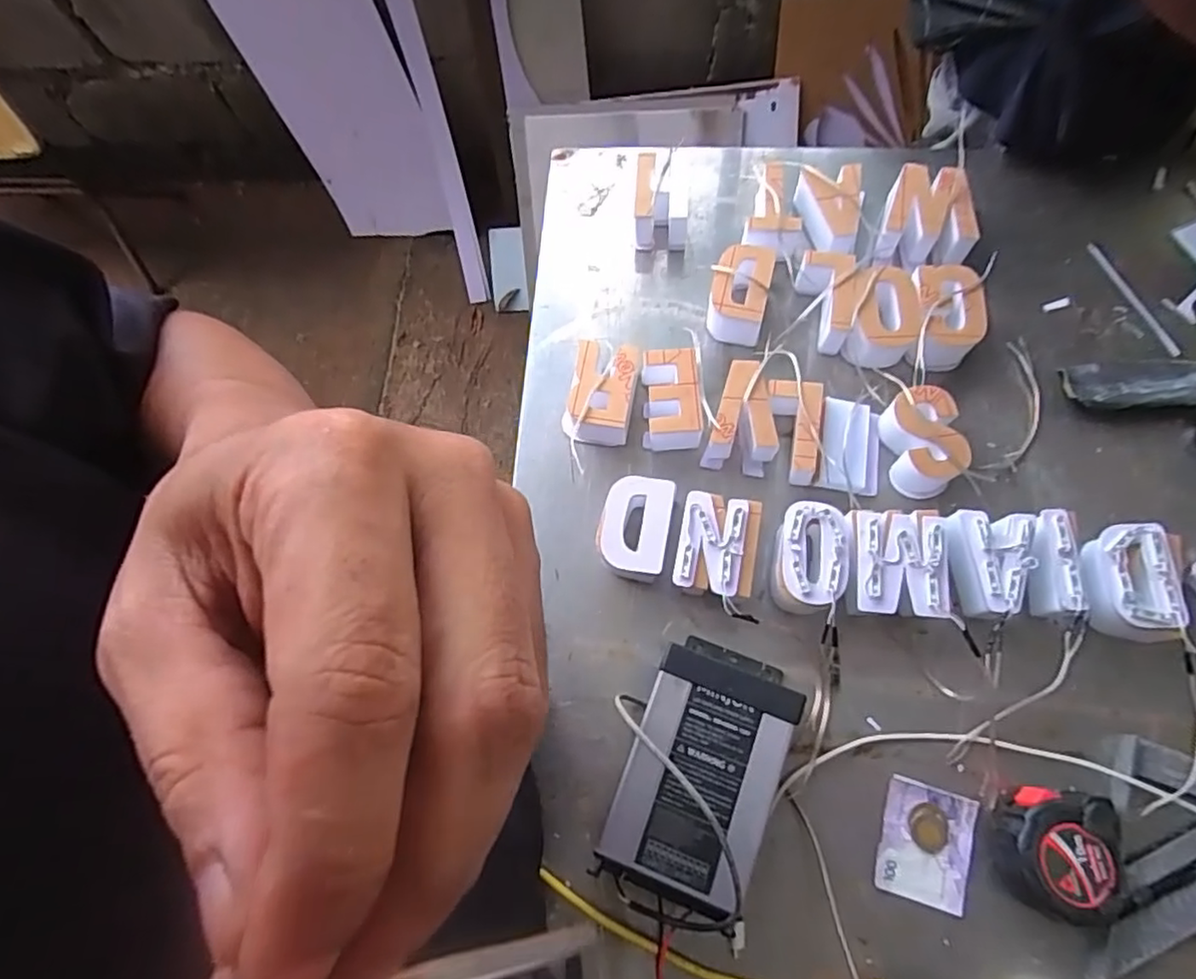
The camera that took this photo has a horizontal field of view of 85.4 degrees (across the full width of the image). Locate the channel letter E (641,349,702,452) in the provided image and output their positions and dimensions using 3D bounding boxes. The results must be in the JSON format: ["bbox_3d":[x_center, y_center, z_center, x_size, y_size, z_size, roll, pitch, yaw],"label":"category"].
[{"bbox_3d":[0.066,-0.081,0.601,0.055,0.057,0.082,-1,72,2],"label":"channel letter E"}]

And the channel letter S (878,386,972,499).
[{"bbox_3d":[0.287,-0.040,0.576,0.055,0.045,0.092,-7,72,0],"label":"channel letter S"}]

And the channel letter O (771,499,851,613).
[{"bbox_3d":[0.174,0.060,0.547,0.061,0.047,0.091,15,73,7],"label":"channel letter O"}]

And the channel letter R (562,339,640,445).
[{"bbox_3d":[0.002,-0.088,0.611,0.062,0.057,0.090,8,73,4],"label":"channel letter R"}]

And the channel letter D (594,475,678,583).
[{"bbox_3d":[0.030,0.035,0.568,0.062,0.052,0.084,10,73,5],"label":"channel letter D"}]

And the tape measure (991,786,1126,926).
[{"bbox_3d":[0.343,0.268,0.473,0.082,0.034,0.086,11,73,5],"label":"tape measure"}]

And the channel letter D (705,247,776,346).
[{"bbox_3d":[0.136,-0.186,0.635,0.055,0.054,0.090,12,73,6],"label":"channel letter D"}]

